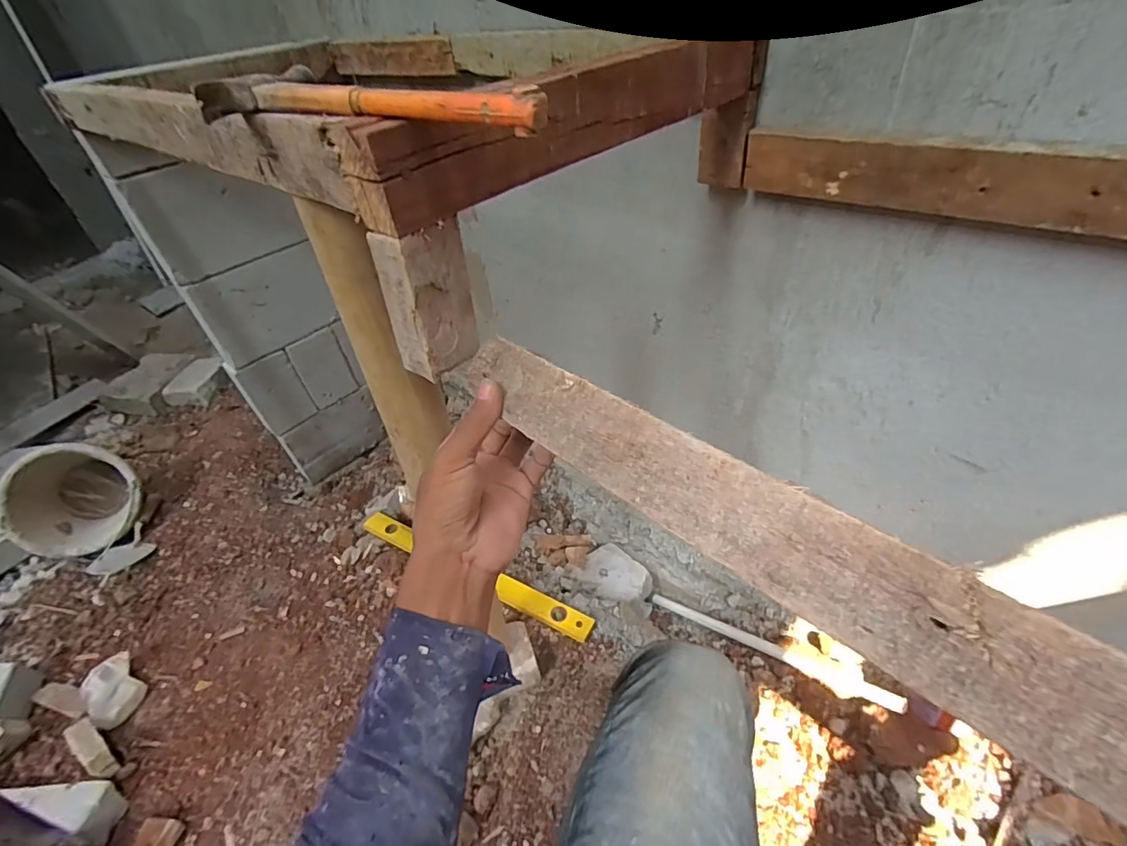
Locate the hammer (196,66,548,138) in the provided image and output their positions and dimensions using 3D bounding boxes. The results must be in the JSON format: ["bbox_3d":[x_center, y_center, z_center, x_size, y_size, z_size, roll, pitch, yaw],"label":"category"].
[{"bbox_3d":[-0.115,-0.186,0.293,0.244,0.020,0.076,23,50,29],"label":"hammer"}]

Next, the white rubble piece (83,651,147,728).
[{"bbox_3d":[-0.848,0.503,0.955,0.130,0.038,0.085,30,53,34],"label":"white rubble piece"}]

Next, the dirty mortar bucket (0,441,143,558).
[{"bbox_3d":[-1.155,0.186,1.195,0.192,0.244,0.229,15,46,23],"label":"dirty mortar bucket"}]

